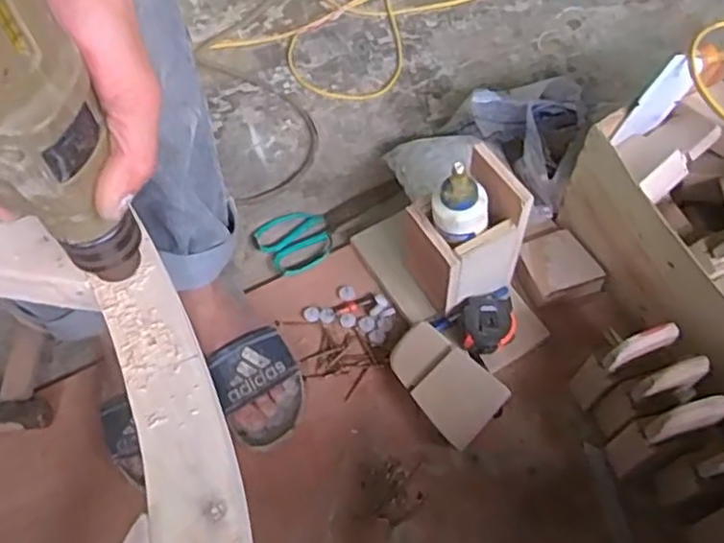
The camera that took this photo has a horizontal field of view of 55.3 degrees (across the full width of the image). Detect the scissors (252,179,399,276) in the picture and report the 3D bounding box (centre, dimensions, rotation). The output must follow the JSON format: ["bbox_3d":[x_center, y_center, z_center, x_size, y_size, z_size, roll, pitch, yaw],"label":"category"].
[{"bbox_3d":[-0.041,-0.068,0.990,0.220,0.024,0.108,-24,64,-12],"label":"scissors"}]

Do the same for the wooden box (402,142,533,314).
[{"bbox_3d":[0.114,-0.045,0.836,0.107,0.188,0.121,-32,62,-16],"label":"wooden box"}]

